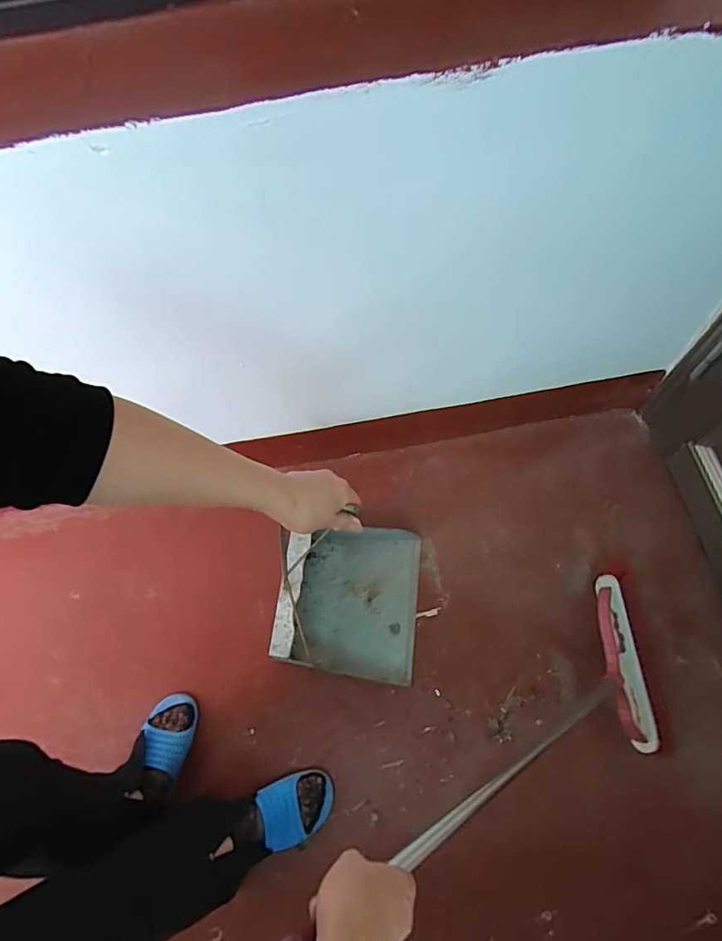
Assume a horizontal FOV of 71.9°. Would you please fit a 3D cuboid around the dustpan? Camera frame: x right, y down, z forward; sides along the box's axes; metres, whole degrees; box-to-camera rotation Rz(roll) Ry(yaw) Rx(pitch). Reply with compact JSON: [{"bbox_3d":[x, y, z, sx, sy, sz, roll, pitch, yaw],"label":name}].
[{"bbox_3d":[-0.022,0.244,0.972,0.254,0.118,0.285,4,66,5],"label":"dustpan"}]

